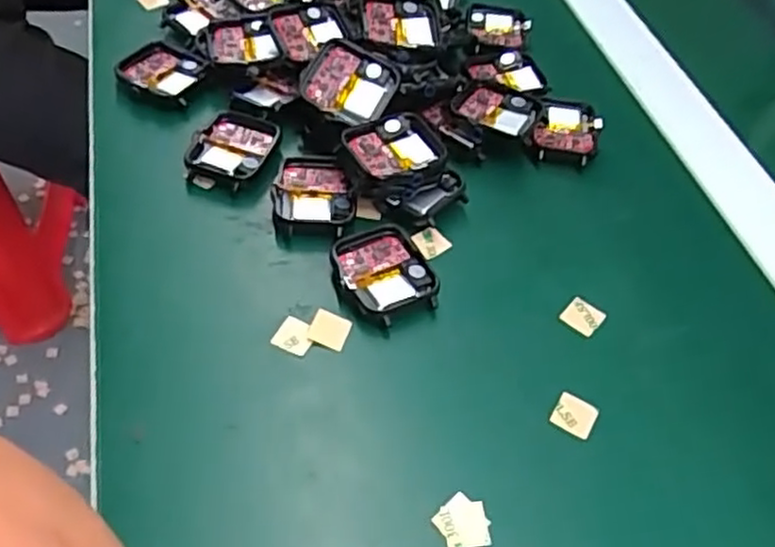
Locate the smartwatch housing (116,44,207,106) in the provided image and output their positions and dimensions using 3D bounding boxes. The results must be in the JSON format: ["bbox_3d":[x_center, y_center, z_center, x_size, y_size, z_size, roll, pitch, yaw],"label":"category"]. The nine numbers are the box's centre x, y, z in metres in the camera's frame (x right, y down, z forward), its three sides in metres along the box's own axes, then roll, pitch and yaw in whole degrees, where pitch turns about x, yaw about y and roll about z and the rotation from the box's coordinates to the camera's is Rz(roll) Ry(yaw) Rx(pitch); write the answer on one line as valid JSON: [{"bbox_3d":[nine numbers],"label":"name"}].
[{"bbox_3d":[-0.118,-0.105,0.381,0.039,0.012,0.034,26,54,16],"label":"smartwatch housing"}]

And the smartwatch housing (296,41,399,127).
[{"bbox_3d":[-0.019,-0.093,0.347,0.043,0.009,0.037,27,93,-1],"label":"smartwatch housing"}]

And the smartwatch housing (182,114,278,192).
[{"bbox_3d":[-0.075,-0.059,0.348,0.036,0.010,0.044,13,52,6],"label":"smartwatch housing"}]

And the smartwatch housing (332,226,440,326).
[{"bbox_3d":[-0.002,0.000,0.309,0.038,0.011,0.046,-20,56,-19],"label":"smartwatch housing"}]

